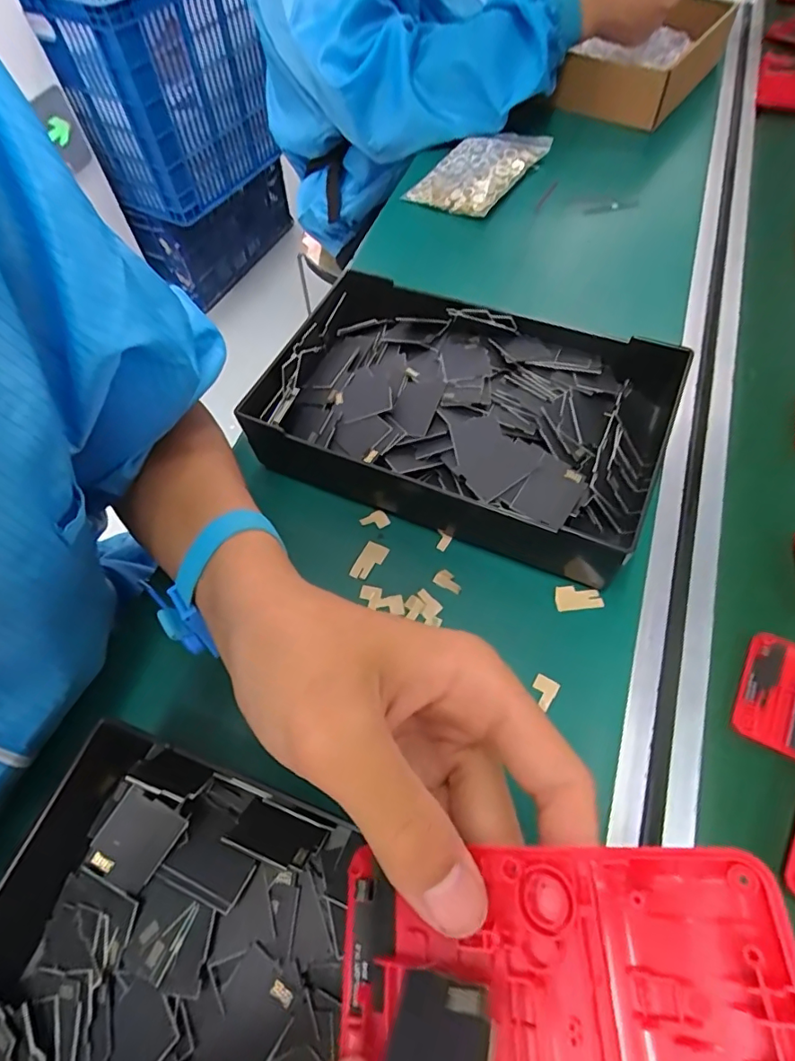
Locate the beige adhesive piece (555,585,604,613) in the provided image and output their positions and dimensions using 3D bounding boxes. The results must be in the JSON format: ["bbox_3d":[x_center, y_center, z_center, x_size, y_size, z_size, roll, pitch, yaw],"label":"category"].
[{"bbox_3d":[0.109,0.041,0.320,0.027,0.004,0.015,-4,61,1],"label":"beige adhesive piece"}]

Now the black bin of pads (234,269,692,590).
[{"bbox_3d":[0.044,-0.080,0.362,0.254,0.057,0.155,20,64,14],"label":"black bin of pads"}]

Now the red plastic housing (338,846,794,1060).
[{"bbox_3d":[0.035,0.118,0.136,0.120,0.013,0.059,-18,53,28],"label":"red plastic housing"}]

